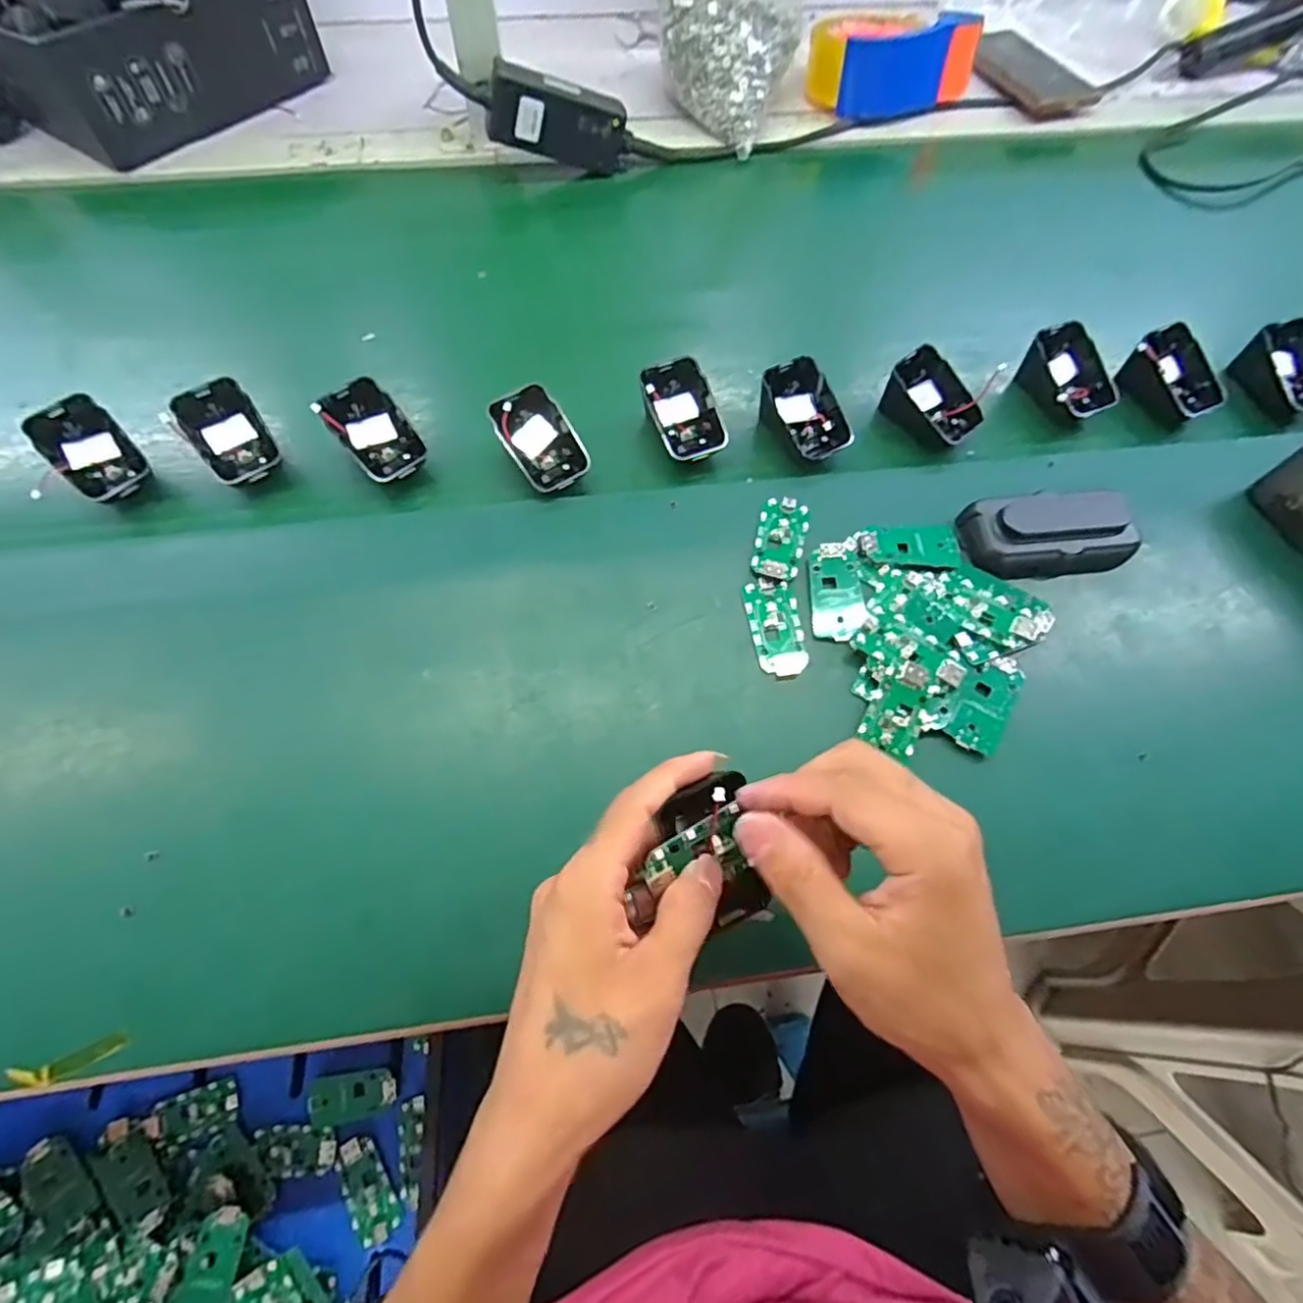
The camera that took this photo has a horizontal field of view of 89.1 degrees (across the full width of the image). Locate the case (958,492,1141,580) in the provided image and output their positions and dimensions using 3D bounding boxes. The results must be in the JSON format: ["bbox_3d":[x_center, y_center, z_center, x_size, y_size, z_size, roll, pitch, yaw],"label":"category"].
[{"bbox_3d":[0.255,-0.074,0.422,0.105,0.036,0.049,-6,64,-5],"label":"case"}]

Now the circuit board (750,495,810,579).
[{"bbox_3d":[0.083,-0.074,0.424,0.031,0.004,0.063,13,64,5],"label":"circuit board"}]

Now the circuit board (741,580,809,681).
[{"bbox_3d":[0.076,-0.014,0.399,0.032,0.005,0.062,-8,64,-5],"label":"circuit board"}]

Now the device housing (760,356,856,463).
[{"bbox_3d":[0.104,-0.165,0.458,0.046,0.027,0.068,-27,95,-12],"label":"device housing"}]

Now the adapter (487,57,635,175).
[{"bbox_3d":[-0.076,-0.456,0.569,0.122,0.055,0.025,1,62,-24],"label":"adapter"}]

